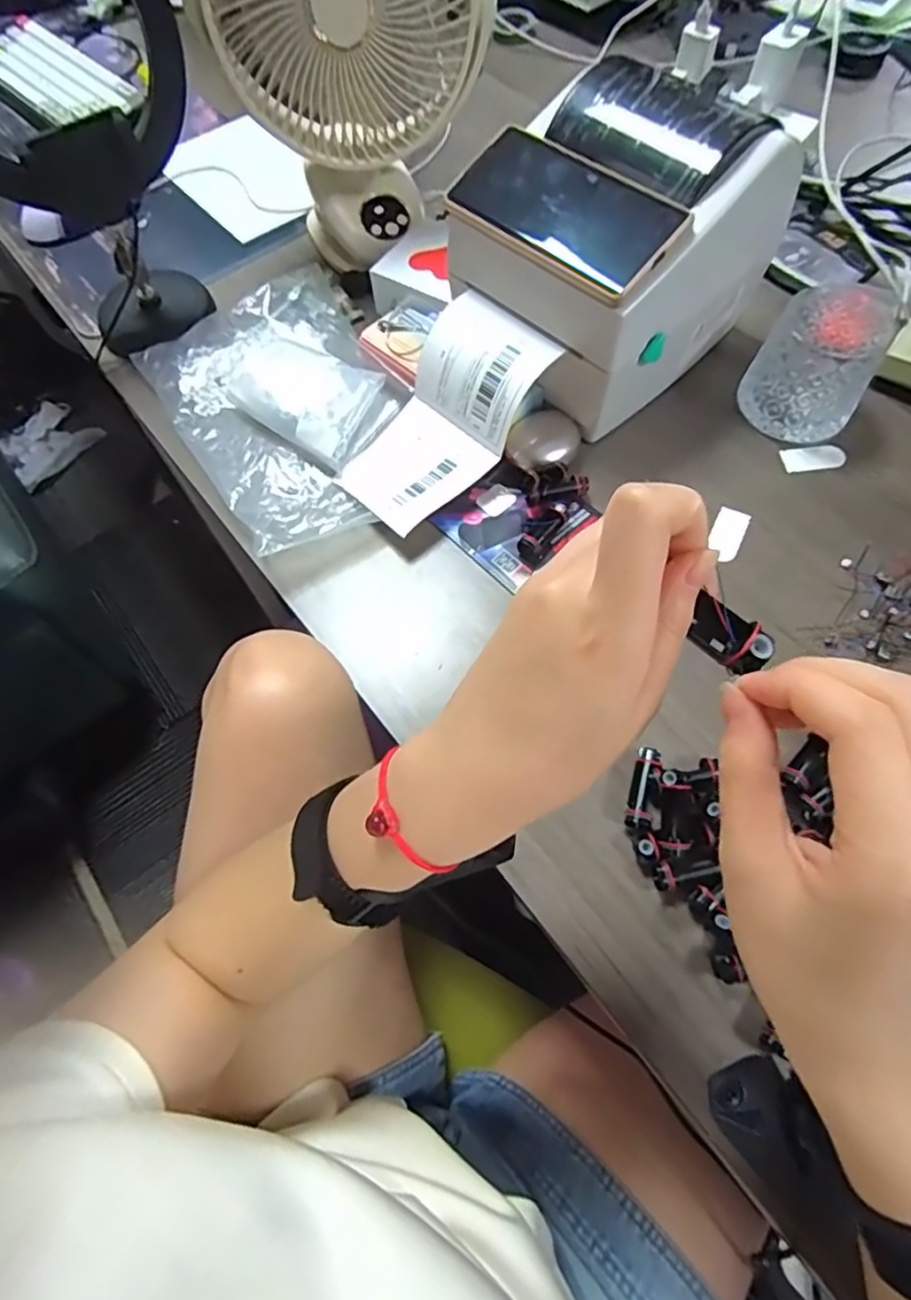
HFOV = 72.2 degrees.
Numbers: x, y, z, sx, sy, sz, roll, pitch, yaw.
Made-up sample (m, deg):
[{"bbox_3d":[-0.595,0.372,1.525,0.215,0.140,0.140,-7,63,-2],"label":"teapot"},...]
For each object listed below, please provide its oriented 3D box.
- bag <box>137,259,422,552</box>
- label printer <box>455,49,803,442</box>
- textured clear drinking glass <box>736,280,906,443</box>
[{"bbox_3d":[-0.141,-0.212,0.524,0.180,0.027,0.268,-31,68,-12],"label":"bag"},{"bbox_3d":[0.124,-0.311,0.484,0.205,0.165,0.171,-42,71,-16],"label":"label printer"},{"bbox_3d":[0.288,-0.230,0.499,0.088,0.074,0.095,31,70,15],"label":"textured clear drinking glass"}]

